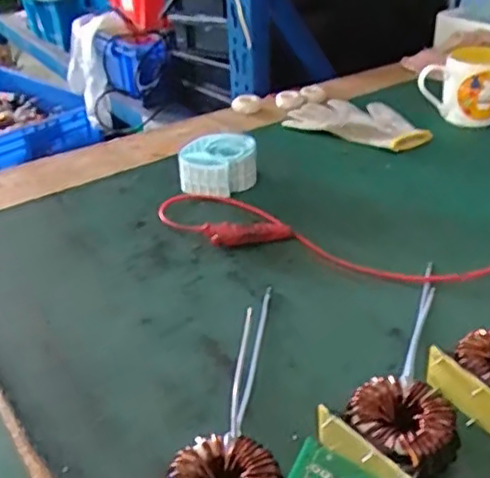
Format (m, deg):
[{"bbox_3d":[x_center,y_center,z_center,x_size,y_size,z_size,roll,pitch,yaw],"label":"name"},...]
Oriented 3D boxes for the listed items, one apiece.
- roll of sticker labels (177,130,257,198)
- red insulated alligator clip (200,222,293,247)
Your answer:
[{"bbox_3d":[-0.033,-0.093,0.778,0.090,0.046,0.089,-2,32,1],"label":"roll of sticker labels"},{"bbox_3d":[0.002,-0.006,0.658,0.086,0.022,0.028,-7,32,-6],"label":"red insulated alligator clip"}]

